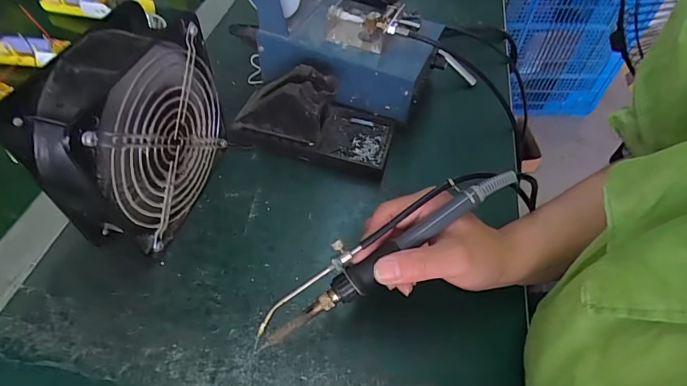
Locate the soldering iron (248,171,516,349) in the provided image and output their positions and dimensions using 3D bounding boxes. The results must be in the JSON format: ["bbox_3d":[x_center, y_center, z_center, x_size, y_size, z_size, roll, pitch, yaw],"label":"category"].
[{"bbox_3d":[0.028,0.040,0.279,0.209,0.027,0.030,-33,59,-4],"label":"soldering iron"}]

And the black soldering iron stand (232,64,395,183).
[{"bbox_3d":[-0.026,-0.080,0.408,0.153,0.074,0.079,17,52,9],"label":"black soldering iron stand"}]

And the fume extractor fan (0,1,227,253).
[{"bbox_3d":[-0.162,-0.046,0.326,0.061,0.150,0.154,13,52,6],"label":"fume extractor fan"}]

